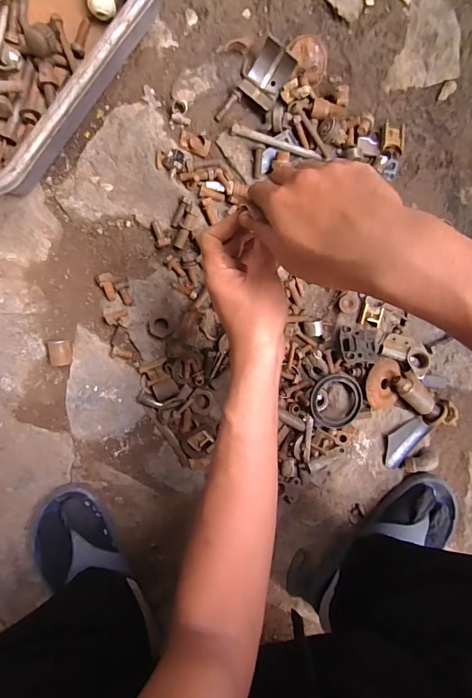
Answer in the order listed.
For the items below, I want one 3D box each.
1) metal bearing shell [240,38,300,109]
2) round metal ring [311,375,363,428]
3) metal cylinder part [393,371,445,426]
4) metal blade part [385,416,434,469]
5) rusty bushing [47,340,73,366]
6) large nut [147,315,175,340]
[{"bbox_3d":[0.039,-0.340,0.496,0.046,0.029,0.065,33,91,-9],"label":"metal bearing shell"},{"bbox_3d":[0.137,0.072,0.546,0.077,0.020,0.071,-1,96,-7],"label":"round metal ring"},{"bbox_3d":[0.256,0.067,0.560,0.089,0.028,0.034,44,89,-9],"label":"metal cylinder part"},{"bbox_3d":[0.241,0.132,0.576,0.037,0.015,0.081,36,90,-9],"label":"metal blade part"},{"bbox_3d":[-0.220,0.005,0.501,0.024,0.021,0.031,1,96,-7],"label":"rusty bushing"},{"bbox_3d":[-0.096,-0.028,0.511,0.030,0.014,0.034,44,89,-9],"label":"large nut"}]

